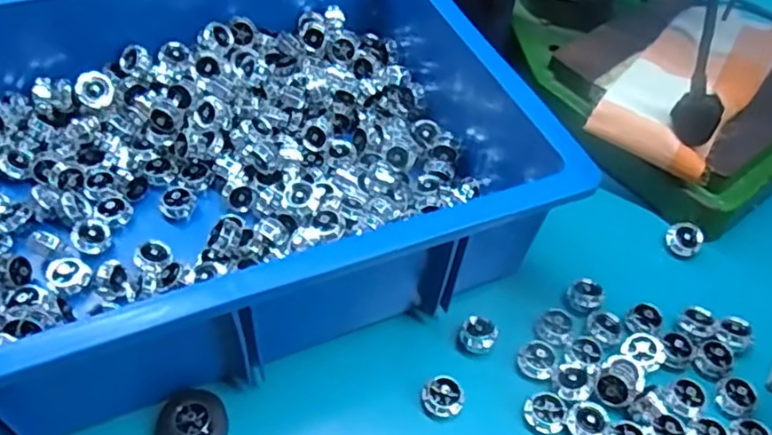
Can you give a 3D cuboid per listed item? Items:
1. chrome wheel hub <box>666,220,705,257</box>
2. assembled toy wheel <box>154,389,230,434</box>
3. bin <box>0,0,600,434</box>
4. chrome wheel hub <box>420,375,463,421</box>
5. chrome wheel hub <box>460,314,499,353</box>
[{"bbox_3d":[0.224,0.016,0.492,0.025,0.014,0.023,1,52,-1],"label":"chrome wheel hub"},{"bbox_3d":[-0.112,0.120,0.382,0.039,0.015,0.037,1,52,-1],"label":"assembled toy wheel"},{"bbox_3d":[-0.155,-0.058,0.453,0.456,0.113,0.357,-18,55,-16],"label":"bin"},{"bbox_3d":[0.034,0.109,0.401,0.025,0.012,0.024,1,52,-1],"label":"chrome wheel hub"},{"bbox_3d":[0.060,0.076,0.428,0.022,0.013,0.022,1,52,-1],"label":"chrome wheel hub"}]

